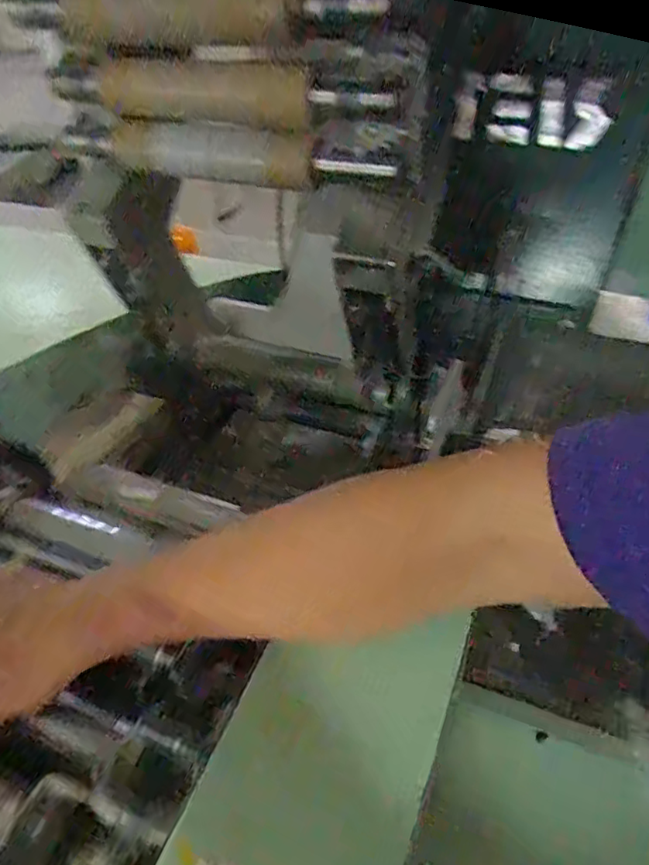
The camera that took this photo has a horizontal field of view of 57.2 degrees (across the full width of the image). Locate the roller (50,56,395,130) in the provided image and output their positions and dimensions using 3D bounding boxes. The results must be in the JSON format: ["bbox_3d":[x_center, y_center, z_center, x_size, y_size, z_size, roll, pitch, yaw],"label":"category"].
[{"bbox_3d":[-0.084,-0.230,0.401,0.255,0.034,0.029,14,50,18],"label":"roller"}]

